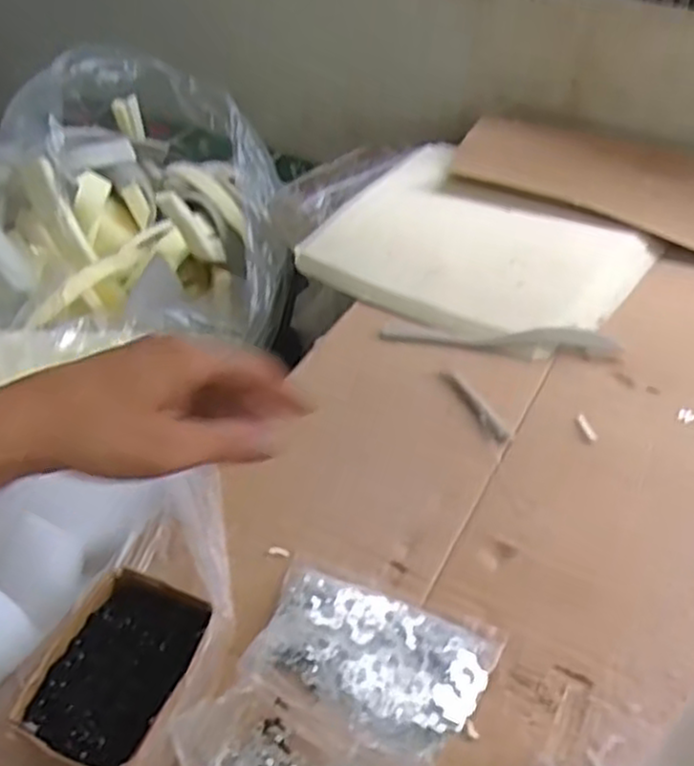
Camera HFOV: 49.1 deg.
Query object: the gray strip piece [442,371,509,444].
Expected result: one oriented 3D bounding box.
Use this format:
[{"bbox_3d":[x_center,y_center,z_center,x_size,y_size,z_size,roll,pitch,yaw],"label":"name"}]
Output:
[{"bbox_3d":[0.148,0.025,0.888,0.017,0.005,0.125,-19,47,-18],"label":"gray strip piece"}]

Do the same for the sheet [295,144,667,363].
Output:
[{"bbox_3d":[0.185,-0.210,1.109,0.445,0.030,0.364,30,52,28],"label":"sheet"}]

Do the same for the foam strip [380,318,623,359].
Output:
[{"bbox_3d":[0.194,-0.058,0.977,0.295,0.015,0.051,6,44,7],"label":"foam strip"}]

